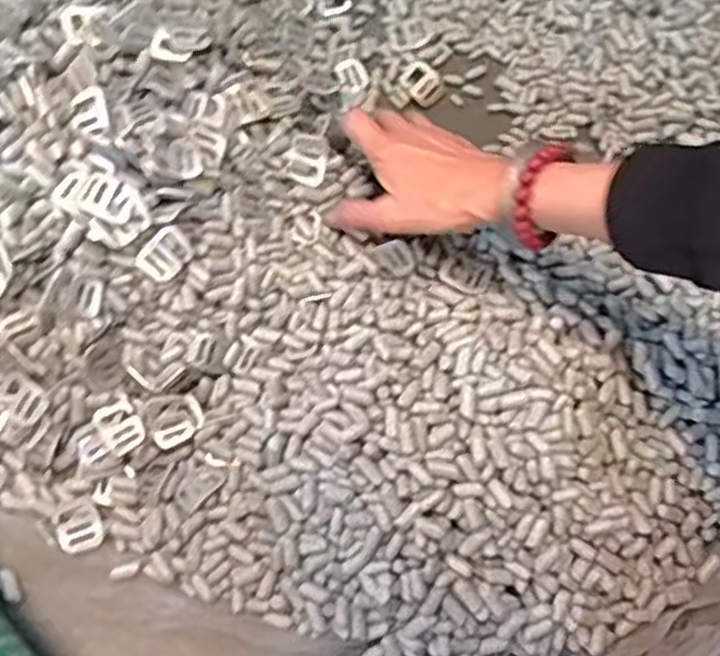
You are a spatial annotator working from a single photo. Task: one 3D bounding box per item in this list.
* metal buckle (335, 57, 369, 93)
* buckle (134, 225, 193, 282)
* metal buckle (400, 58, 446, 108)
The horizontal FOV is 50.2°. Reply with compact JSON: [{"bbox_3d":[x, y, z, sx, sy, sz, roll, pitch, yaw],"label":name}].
[{"bbox_3d":[-0.006,-0.193,0.582,0.021,0.004,0.028,-36,79,-10],"label":"metal buckle"},{"bbox_3d":[-0.121,-0.046,0.480,0.026,0.004,0.033,42,97,-19],"label":"buckle"},{"bbox_3d":[0.048,-0.187,0.586,0.026,0.007,0.034,-41,80,-11],"label":"metal buckle"}]

